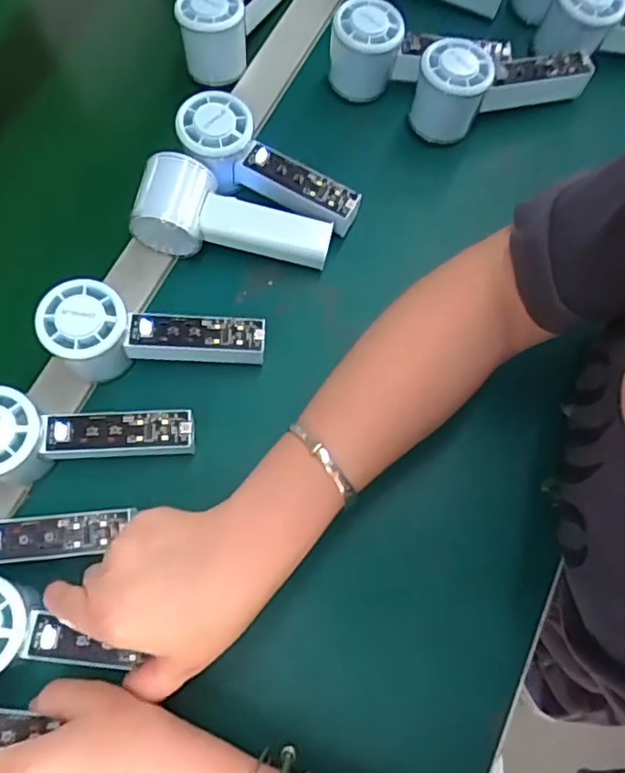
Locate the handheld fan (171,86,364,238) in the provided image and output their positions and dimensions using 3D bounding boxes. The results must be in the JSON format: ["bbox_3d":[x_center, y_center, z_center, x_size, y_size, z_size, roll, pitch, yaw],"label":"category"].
[{"bbox_3d":[-0.036,-0.169,0.473,0.155,0.051,0.060,30,70,-8],"label":"handheld fan"}]

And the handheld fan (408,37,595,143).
[{"bbox_3d":[0.159,-0.254,0.510,0.161,0.064,0.058,-13,67,-16],"label":"handheld fan"}]

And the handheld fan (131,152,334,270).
[{"bbox_3d":[-0.061,-0.128,0.466,0.147,0.056,0.056,13,68,-9],"label":"handheld fan"}]

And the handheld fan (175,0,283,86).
[{"bbox_3d":[-0.069,-0.349,0.540,0.052,0.059,0.167,20,72,8],"label":"handheld fan"}]

